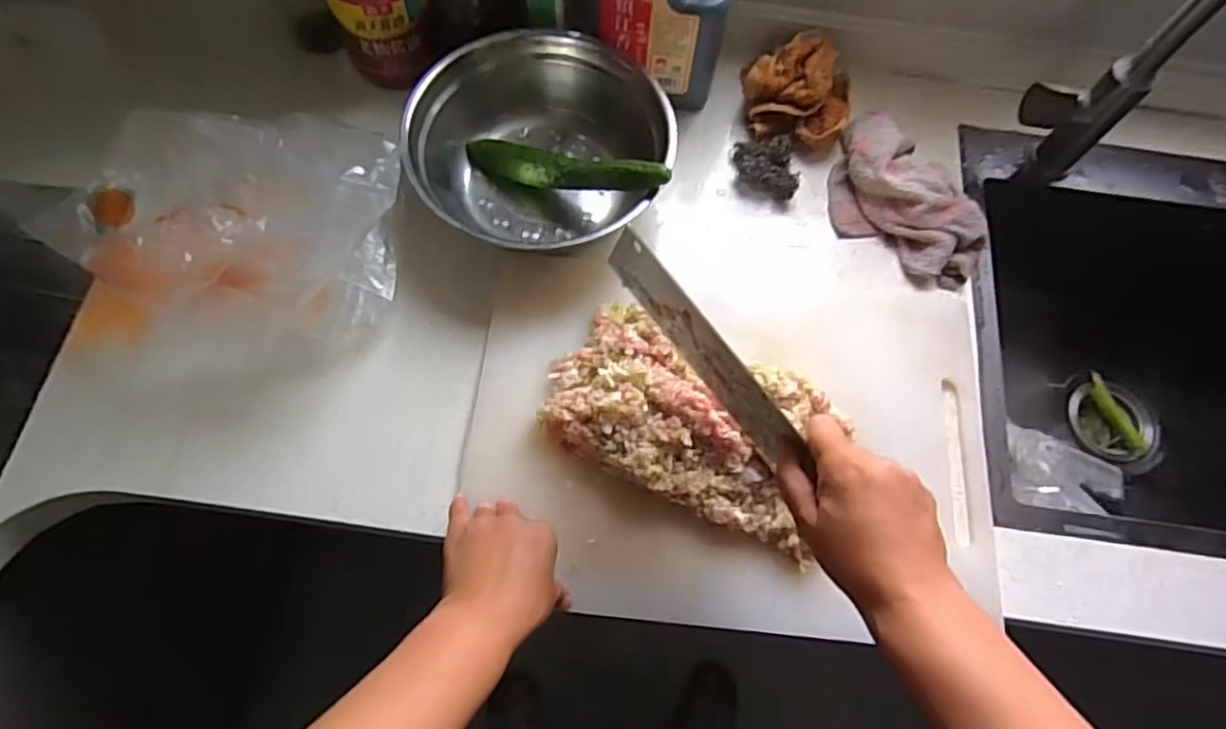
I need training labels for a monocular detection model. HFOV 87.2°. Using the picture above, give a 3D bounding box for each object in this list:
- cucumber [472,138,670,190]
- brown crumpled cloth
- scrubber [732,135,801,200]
[{"bbox_3d":[-0.051,-0.192,0.634,0.238,0.041,0.030,16,67,29],"label":"cucumber"},{"bbox_3d":[0.204,-0.289,0.694,0.115,0.073,0.098,-15,70,-8],"label":"brown crumpled cloth"},{"bbox_3d":[0.163,-0.213,0.686,0.059,0.031,0.069,-3,69,-3],"label":"scrubber"}]

